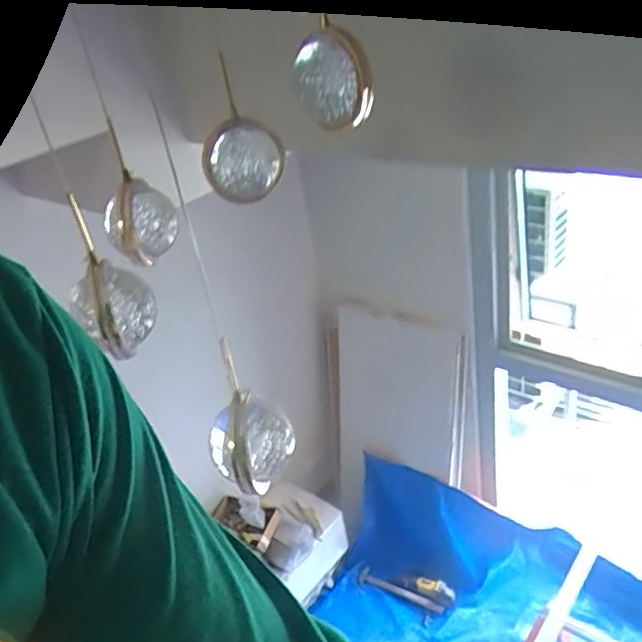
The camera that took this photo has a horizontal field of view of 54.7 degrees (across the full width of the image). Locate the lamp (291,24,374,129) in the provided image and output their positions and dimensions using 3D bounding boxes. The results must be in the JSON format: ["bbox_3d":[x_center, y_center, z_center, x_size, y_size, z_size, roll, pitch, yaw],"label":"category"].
[{"bbox_3d":[0.012,-0.269,0.722,0.111,0.119,0.038,37,63,18],"label":"lamp"}]

